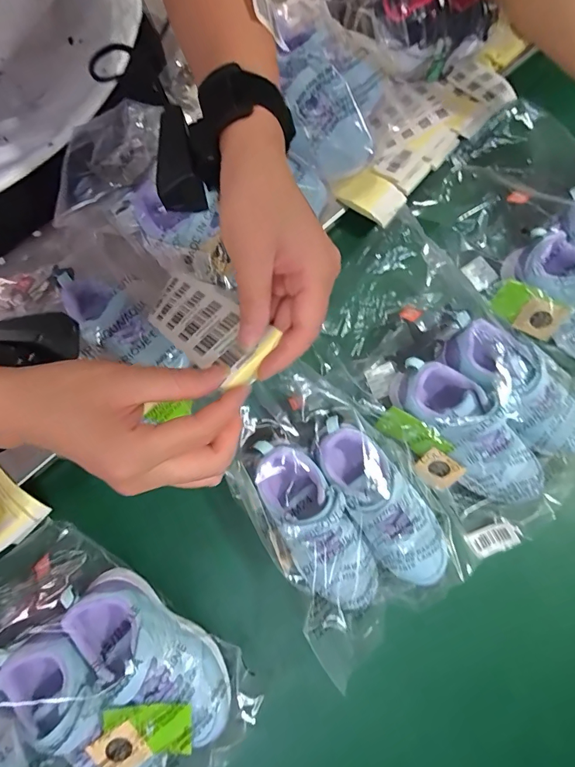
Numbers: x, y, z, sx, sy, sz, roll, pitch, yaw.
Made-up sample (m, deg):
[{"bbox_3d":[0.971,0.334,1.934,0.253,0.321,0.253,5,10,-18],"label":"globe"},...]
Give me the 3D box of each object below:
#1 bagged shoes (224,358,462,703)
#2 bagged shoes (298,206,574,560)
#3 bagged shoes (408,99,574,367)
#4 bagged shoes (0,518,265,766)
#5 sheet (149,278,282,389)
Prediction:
[{"bbox_3d":[0.051,0.122,0.410,0.179,0.098,0.267,-30,79,-5],"label":"bagged shoes"},{"bbox_3d":[0.184,-0.007,0.427,0.224,0.091,0.333,-44,81,-7],"label":"bagged shoes"},{"bbox_3d":[0.323,-0.168,0.478,0.203,0.084,0.325,-42,80,-7],"label":"bagged shoes"},{"bbox_3d":[-0.214,0.289,0.392,0.335,0.086,0.197,39,82,8],"label":"bagged shoes"},{"bbox_3d":[-0.066,-0.046,0.297,0.051,0.010,0.146,-47,49,-6],"label":"sheet"}]

